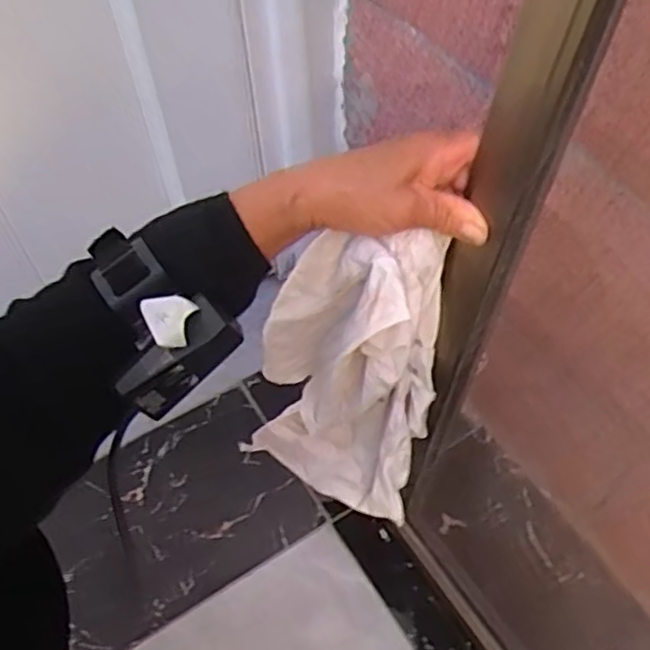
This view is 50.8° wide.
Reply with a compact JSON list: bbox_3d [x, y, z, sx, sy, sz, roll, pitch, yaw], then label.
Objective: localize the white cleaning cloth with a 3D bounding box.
[{"bbox_3d":[0.017,0.042,0.494,0.088,0.271,0.128,-27,57,-30],"label":"white cleaning cloth"}]

